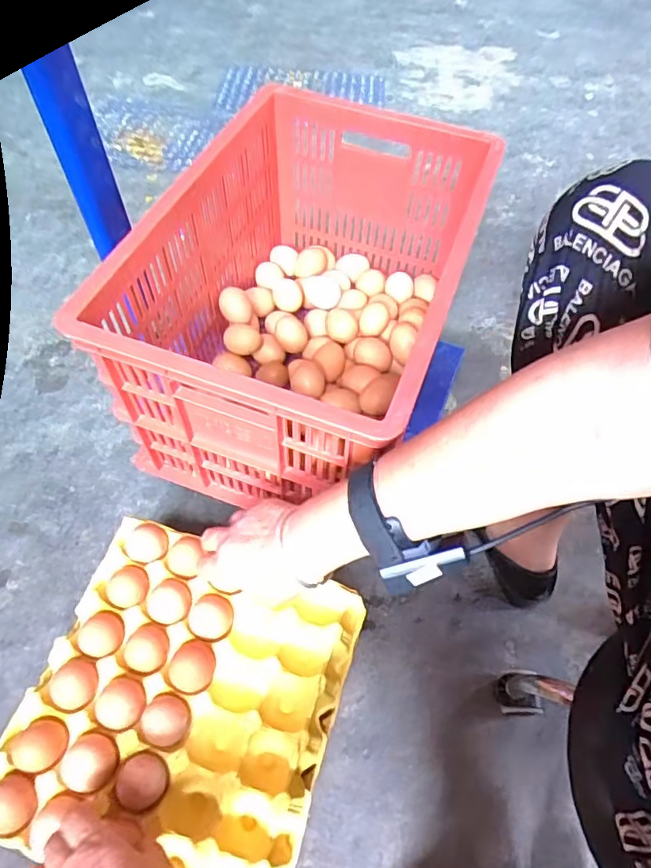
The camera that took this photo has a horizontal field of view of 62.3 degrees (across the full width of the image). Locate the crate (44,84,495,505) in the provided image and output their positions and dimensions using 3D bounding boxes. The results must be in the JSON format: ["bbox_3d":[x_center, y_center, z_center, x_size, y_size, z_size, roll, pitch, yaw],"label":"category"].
[{"bbox_3d":[-0.011,-0.176,0.663,0.306,0.256,0.486,19,61,8],"label":"crate"}]

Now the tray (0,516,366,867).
[{"bbox_3d":[-0.137,0.257,0.527,0.287,0.055,0.289,17,60,7],"label":"tray"}]

